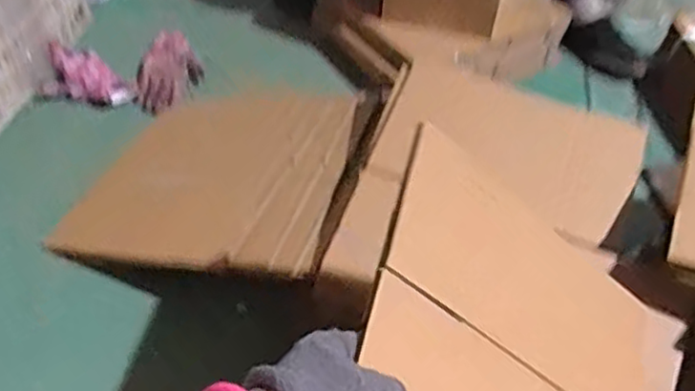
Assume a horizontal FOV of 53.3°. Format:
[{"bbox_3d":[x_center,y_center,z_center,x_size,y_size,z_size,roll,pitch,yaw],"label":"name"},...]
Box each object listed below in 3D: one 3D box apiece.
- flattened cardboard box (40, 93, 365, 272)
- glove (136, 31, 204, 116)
[{"bbox_3d":[-0.199,-0.039,0.994,0.412,0.040,0.348,-1,49,21],"label":"flattened cardboard box"},{"bbox_3d":[-0.315,-0.218,1.226,0.091,0.050,0.189,10,47,9],"label":"glove"}]

